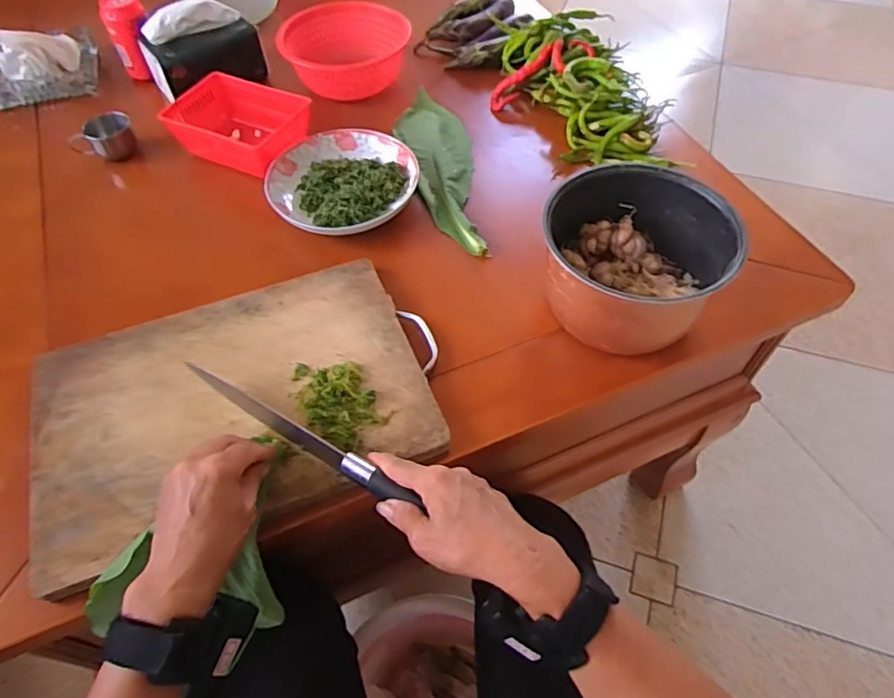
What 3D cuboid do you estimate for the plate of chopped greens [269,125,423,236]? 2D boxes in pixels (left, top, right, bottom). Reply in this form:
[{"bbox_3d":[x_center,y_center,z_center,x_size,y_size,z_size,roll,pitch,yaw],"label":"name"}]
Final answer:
[{"bbox_3d":[-0.118,-0.194,0.677,0.154,0.030,0.149,0,55,0],"label":"plate of chopped greens"}]

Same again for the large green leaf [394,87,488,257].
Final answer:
[{"bbox_3d":[0.000,-0.222,0.714,0.082,0.014,0.284,-14,56,-10],"label":"large green leaf"}]

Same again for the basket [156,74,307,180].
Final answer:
[{"bbox_3d":[-0.247,-0.279,0.734,0.152,0.057,0.130,21,58,15],"label":"basket"}]

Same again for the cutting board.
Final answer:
[{"bbox_3d":[-0.181,0.042,0.508,0.323,0.018,0.222,-19,57,-13],"label":"cutting board"}]

